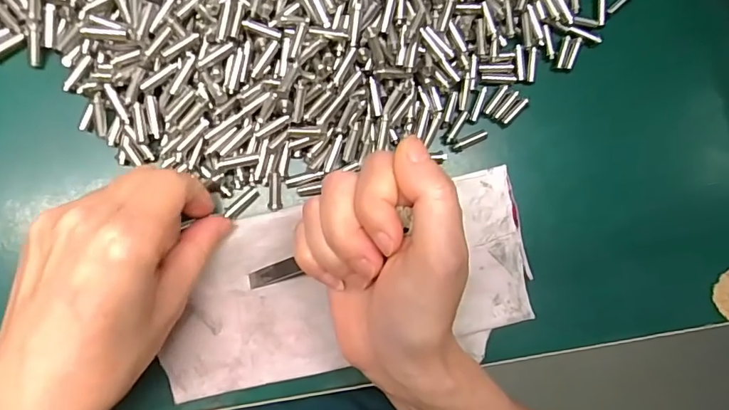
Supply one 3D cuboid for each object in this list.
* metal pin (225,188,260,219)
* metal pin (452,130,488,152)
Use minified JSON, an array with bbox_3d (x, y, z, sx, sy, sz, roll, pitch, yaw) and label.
[{"bbox_3d":[-0.064,-0.001,0.253,0.020,0.006,0.005,-44,95,-7],"label":"metal pin"},{"bbox_3d":[0.060,-0.037,0.271,0.022,0.004,0.005,-24,92,-8],"label":"metal pin"}]

